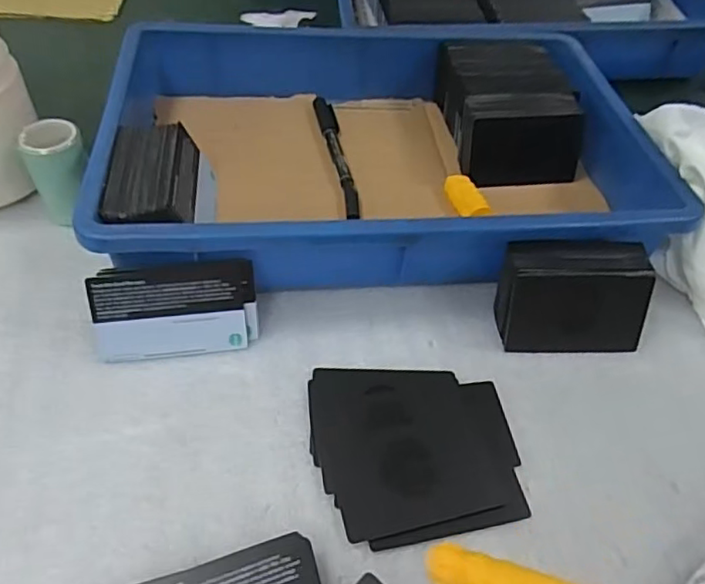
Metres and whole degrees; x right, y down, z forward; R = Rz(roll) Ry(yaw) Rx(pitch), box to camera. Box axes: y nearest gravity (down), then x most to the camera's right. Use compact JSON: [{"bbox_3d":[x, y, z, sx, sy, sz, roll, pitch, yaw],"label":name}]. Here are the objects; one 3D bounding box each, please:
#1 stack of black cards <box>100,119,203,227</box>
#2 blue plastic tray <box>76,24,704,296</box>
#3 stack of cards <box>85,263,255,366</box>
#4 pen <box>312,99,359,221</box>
[{"bbox_3d":[-0.123,-0.061,0.378,0.046,0.054,0.093,-4,51,-7],"label":"stack of black cards"},{"bbox_3d":[0.018,-0.110,0.437,0.357,0.070,0.248,-2,50,-6],"label":"blue plastic tray"},{"bbox_3d":[-0.103,0.010,0.347,0.091,0.055,0.009,-6,22,-9],"label":"stack of cards"},{"bbox_3d":[-0.011,-0.104,0.458,0.016,0.014,0.140,-8,51,-11],"label":"pen"}]

